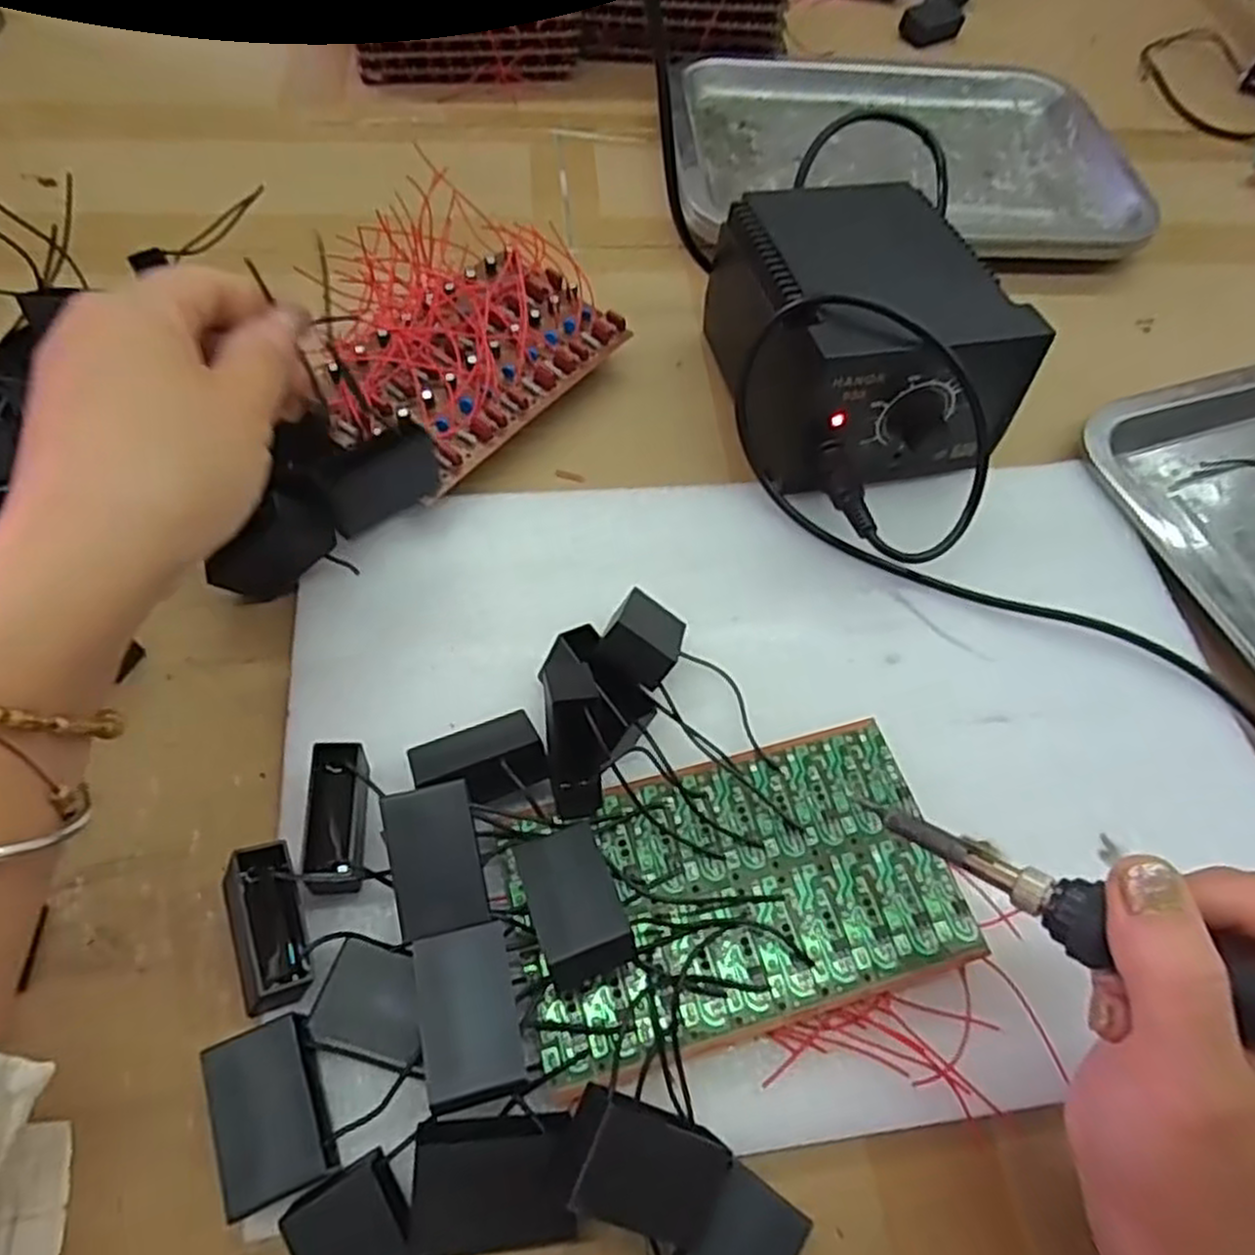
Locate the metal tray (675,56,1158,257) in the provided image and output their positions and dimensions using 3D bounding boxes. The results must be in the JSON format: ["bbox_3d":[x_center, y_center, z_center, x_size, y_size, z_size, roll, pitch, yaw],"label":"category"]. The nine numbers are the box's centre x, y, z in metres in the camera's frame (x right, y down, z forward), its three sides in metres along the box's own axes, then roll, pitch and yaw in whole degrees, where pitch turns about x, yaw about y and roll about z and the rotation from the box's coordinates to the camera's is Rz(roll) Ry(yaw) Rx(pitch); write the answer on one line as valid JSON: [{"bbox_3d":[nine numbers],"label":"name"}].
[{"bbox_3d":[0.190,-0.329,0.544,0.311,0.032,0.206,1,59,-3],"label":"metal tray"}]

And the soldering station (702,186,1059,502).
[{"bbox_3d":[0.117,-0.144,0.393,0.118,0.090,0.155,-9,60,-9],"label":"soldering station"}]

